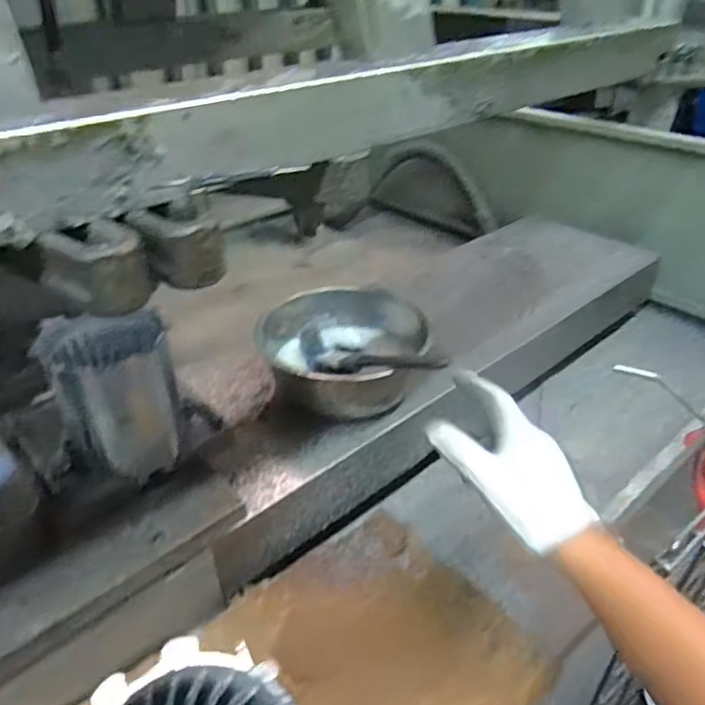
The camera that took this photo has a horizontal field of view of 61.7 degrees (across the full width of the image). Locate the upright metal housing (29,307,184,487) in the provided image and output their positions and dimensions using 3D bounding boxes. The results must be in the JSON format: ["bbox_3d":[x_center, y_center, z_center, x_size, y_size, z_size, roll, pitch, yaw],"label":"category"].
[{"bbox_3d":[-0.191,0.031,0.480,0.089,0.110,0.093,-15,38,-22],"label":"upright metal housing"}]

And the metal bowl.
[{"bbox_3d":[-0.019,-0.002,0.654,0.176,0.064,0.176,0,35,0],"label":"metal bowl"}]

